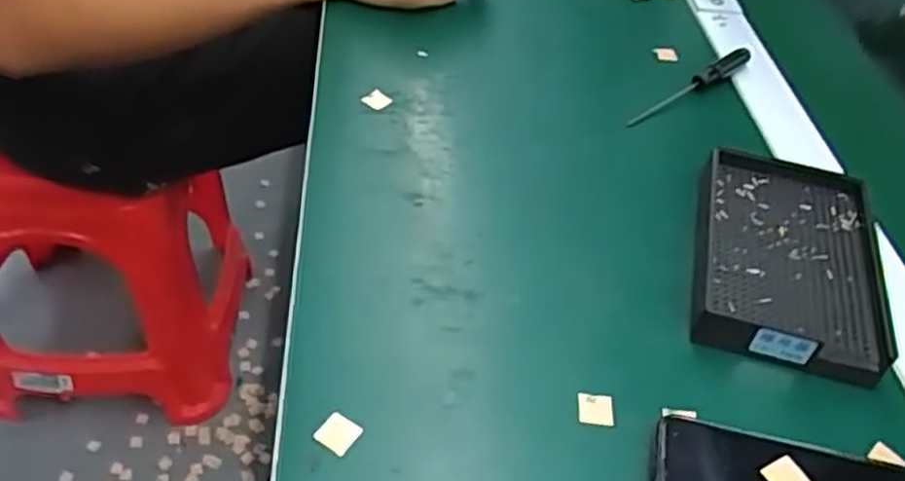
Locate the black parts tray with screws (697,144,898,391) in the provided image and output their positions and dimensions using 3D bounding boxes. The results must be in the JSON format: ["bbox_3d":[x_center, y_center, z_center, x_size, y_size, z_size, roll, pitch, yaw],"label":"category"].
[{"bbox_3d":[0.182,0.008,0.416,0.093,0.020,0.140,14,46,8],"label":"black parts tray with screws"}]

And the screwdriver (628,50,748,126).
[{"bbox_3d":[0.167,-0.108,0.535,0.128,0.014,0.011,-29,55,-30],"label":"screwdriver"}]

